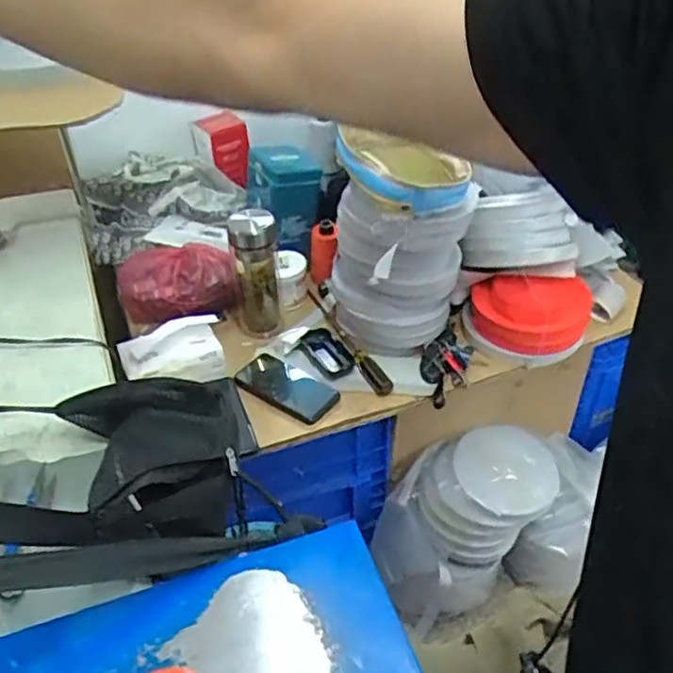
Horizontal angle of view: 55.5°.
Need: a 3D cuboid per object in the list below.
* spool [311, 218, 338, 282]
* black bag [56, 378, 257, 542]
[{"bbox_3d":[-0.025,-0.164,1.228,0.043,0.118,0.043,5,18,-2],"label":"spool"},{"bbox_3d":[-0.146,0.089,0.529,0.126,0.076,0.178,-19,43,-21],"label":"black bag"}]

